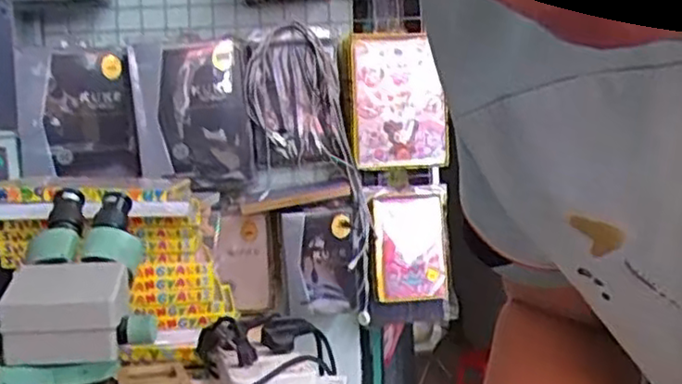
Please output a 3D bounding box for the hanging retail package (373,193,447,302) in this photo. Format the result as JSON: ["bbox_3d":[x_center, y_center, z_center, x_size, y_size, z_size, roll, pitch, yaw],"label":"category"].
[{"bbox_3d":[0.146,0.115,1.475,0.164,0.221,0.019,0,-6,-21],"label":"hanging retail package"}]

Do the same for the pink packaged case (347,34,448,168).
[{"bbox_3d":[0.114,-0.187,1.430,0.184,0.269,0.054,-3,2,-6],"label":"pink packaged case"}]

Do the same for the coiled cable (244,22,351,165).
[{"bbox_3d":[-0.102,-0.204,1.459,0.186,0.272,0.067,-3,2,-13],"label":"coiled cable"}]

